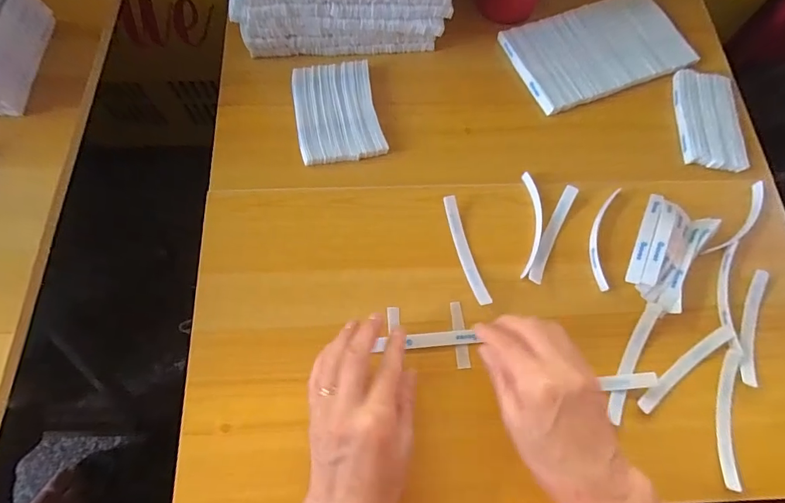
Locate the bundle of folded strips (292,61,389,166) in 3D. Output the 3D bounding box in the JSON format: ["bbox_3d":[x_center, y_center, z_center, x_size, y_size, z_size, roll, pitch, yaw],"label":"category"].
[{"bbox_3d":[-0.060,-0.150,0.462,0.085,0.017,0.119,-10,72,-6],"label":"bundle of folded strips"}]

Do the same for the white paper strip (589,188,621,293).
[{"bbox_3d":[0.208,-0.015,0.424,0.022,0.010,0.110,15,71,3],"label":"white paper strip"}]

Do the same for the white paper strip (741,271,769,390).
[{"bbox_3d":[0.336,0.069,0.399,0.014,0.011,0.114,22,72,5],"label":"white paper strip"}]

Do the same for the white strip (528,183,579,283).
[{"bbox_3d":[0.157,-0.016,0.420,0.013,0.016,0.111,27,72,7],"label":"white strip"}]

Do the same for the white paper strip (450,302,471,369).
[{"bbox_3d":[0.062,0.076,0.391,0.011,0.004,0.060,-5,71,-4],"label":"white paper strip"}]

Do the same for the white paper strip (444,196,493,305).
[{"bbox_3d":[0.070,-0.002,0.411,0.014,0.016,0.112,-14,72,-7],"label":"white paper strip"}]

